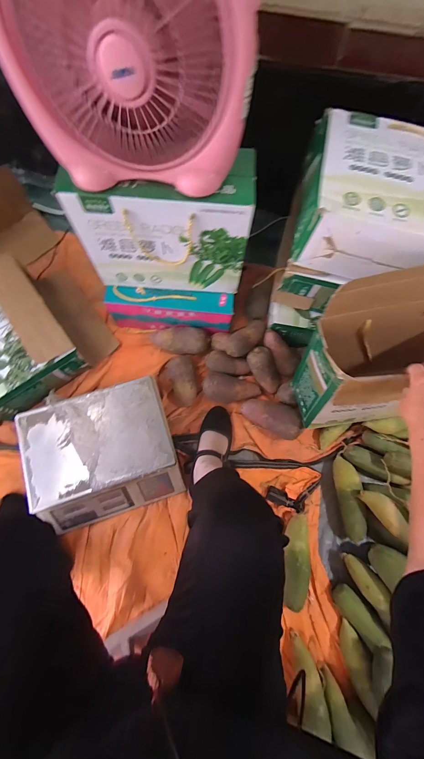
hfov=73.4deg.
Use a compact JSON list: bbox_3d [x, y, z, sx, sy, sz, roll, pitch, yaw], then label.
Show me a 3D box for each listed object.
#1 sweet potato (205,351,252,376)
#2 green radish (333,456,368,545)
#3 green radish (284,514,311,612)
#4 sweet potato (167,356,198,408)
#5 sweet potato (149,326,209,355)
[{"bbox_3d":[0.047,-0.041,0.790,0.126,0.048,0.048,13,74,2],"label":"sweet potato"},{"bbox_3d":[0.347,0.301,0.713,0.053,0.063,0.204,-2,74,-2],"label":"green radish"},{"bbox_3d":[0.202,0.437,0.681,0.059,0.059,0.204,3,74,-1],"label":"green radish"},{"bbox_3d":[-0.082,0.006,0.786,0.073,0.066,0.139,-9,75,-4],"label":"sweet potato"},{"bbox_3d":[-0.092,-0.110,0.800,0.167,0.071,0.071,8,74,1],"label":"sweet potato"}]

